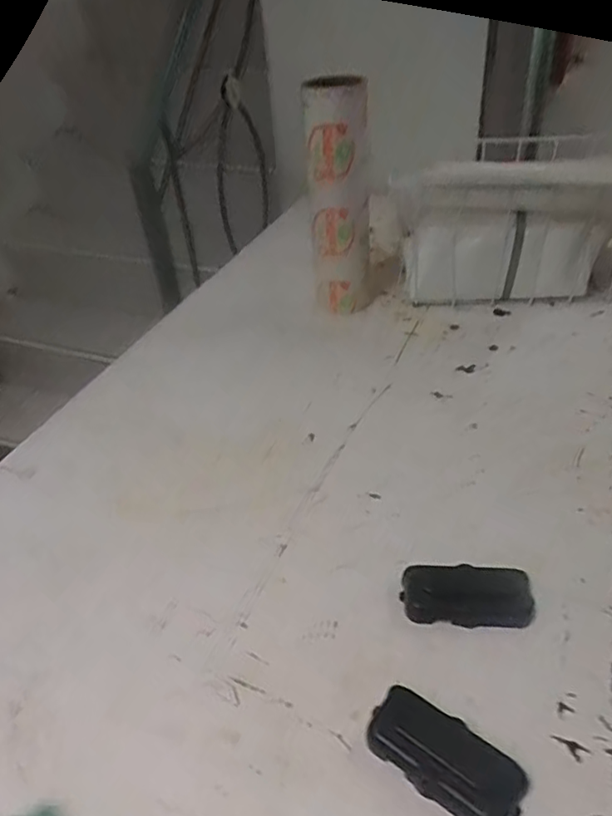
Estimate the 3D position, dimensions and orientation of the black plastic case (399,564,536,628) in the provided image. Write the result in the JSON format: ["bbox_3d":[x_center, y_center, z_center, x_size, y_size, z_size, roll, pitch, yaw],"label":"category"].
[{"bbox_3d":[0.141,0.162,0.529,0.109,0.020,0.050,-2,38,7],"label":"black plastic case"}]

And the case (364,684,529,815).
[{"bbox_3d":[0.097,0.243,0.426,0.105,0.024,0.053,24,48,34],"label":"case"}]

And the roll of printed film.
[{"bbox_3d":[0.048,-0.286,0.874,0.088,0.322,0.086,-5,38,3],"label":"roll of printed film"}]

